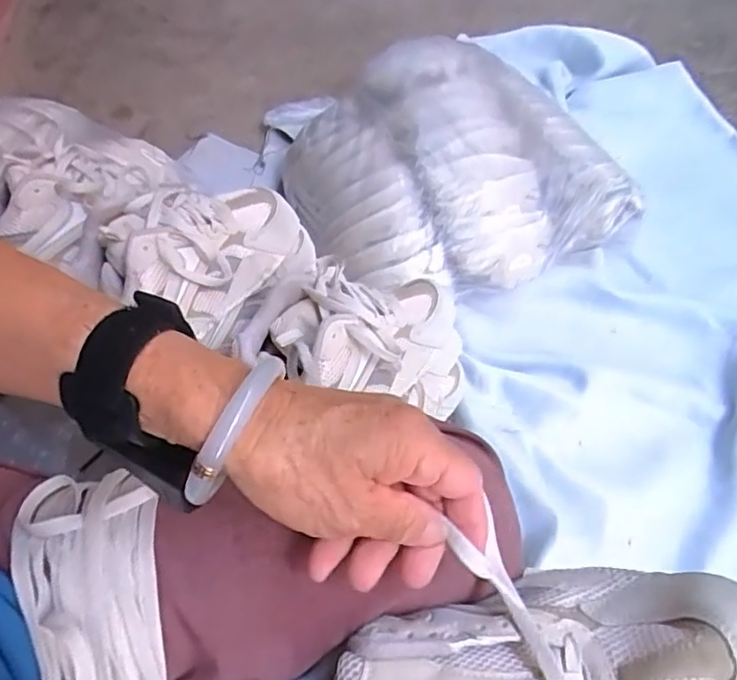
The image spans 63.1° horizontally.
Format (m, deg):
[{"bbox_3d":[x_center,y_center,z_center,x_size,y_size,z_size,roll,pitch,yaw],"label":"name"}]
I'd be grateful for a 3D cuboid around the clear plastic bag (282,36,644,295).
[{"bbox_3d":[0.107,-0.255,0.821,0.383,0.158,0.378,-26,61,-14],"label":"clear plastic bag"}]

